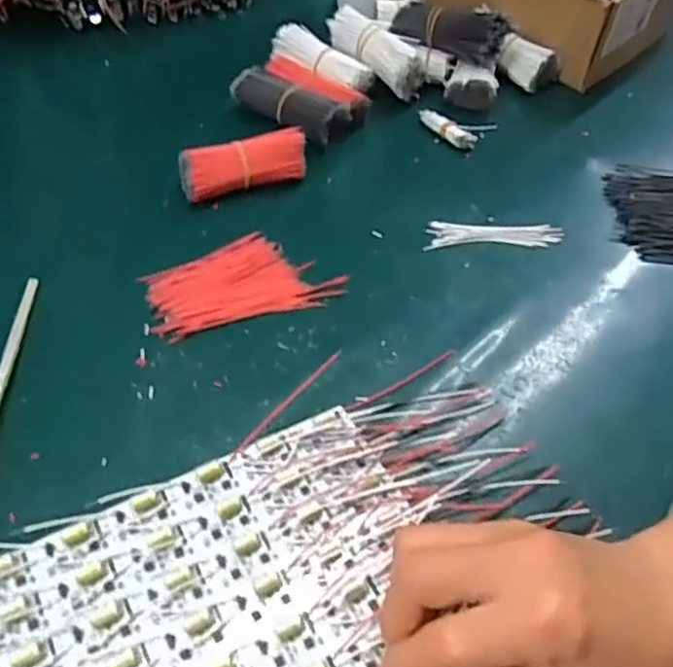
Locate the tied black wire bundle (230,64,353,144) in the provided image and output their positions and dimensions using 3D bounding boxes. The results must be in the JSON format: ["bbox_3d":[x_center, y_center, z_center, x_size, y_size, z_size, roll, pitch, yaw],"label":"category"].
[{"bbox_3d":[-0.037,-0.182,0.549,0.093,0.035,0.035,23,53,13],"label":"tied black wire bundle"}]

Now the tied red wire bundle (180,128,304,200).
[{"bbox_3d":[-0.067,-0.121,0.498,0.092,0.037,0.027,-17,55,-18],"label":"tied red wire bundle"}]

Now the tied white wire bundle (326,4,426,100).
[{"bbox_3d":[0.035,-0.240,0.579,0.091,0.035,0.029,40,57,7],"label":"tied white wire bundle"}]

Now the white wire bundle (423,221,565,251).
[{"bbox_3d":[0.114,-0.073,0.496,0.100,0.005,0.022,-1,51,-6],"label":"white wire bundle"}]

